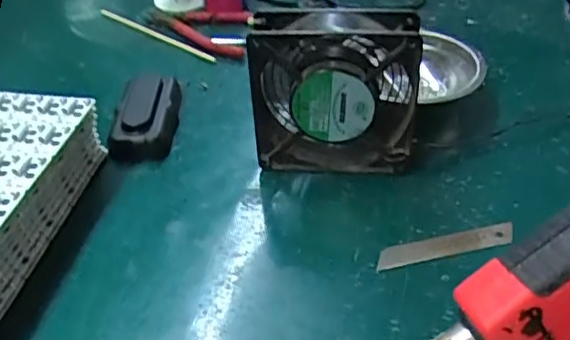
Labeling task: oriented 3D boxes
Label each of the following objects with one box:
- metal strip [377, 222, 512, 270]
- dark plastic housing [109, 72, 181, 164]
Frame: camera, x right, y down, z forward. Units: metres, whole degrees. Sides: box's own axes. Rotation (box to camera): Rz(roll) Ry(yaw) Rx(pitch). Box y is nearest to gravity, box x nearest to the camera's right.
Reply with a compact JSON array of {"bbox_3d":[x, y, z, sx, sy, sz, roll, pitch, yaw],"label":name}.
[{"bbox_3d":[0.111,0.052,0.403,0.099,0.004,0.016,-10,45,-7],"label":"metal strip"},{"bbox_3d":[-0.122,-0.052,0.519,0.052,0.028,0.103,-3,39,-1],"label":"dark plastic housing"}]

